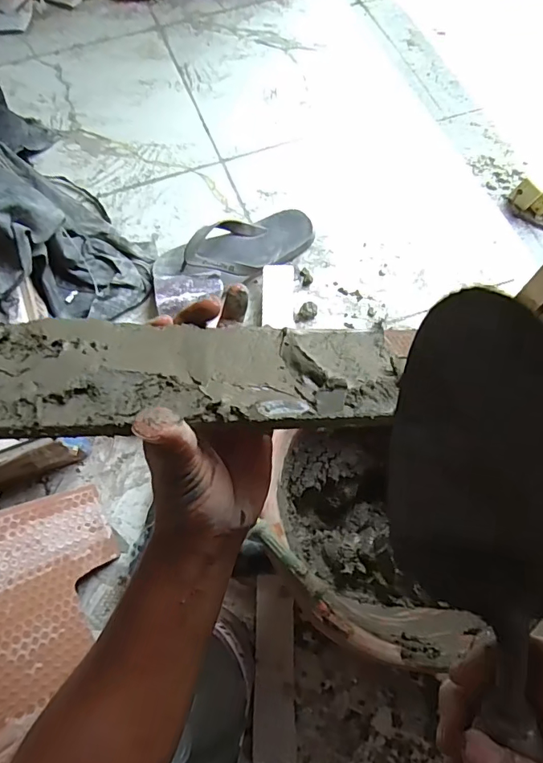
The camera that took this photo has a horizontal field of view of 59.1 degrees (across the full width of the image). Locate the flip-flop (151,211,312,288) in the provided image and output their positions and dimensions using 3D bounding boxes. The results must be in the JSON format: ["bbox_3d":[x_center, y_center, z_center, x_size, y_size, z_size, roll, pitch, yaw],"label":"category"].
[{"bbox_3d":[-0.053,-0.203,0.743,0.253,0.049,0.108,-21,69,-10],"label":"flip-flop"}]

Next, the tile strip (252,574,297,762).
[{"bbox_3d":[0.005,0.319,0.541,0.046,0.014,0.180,4,64,-7],"label":"tile strip"}]

